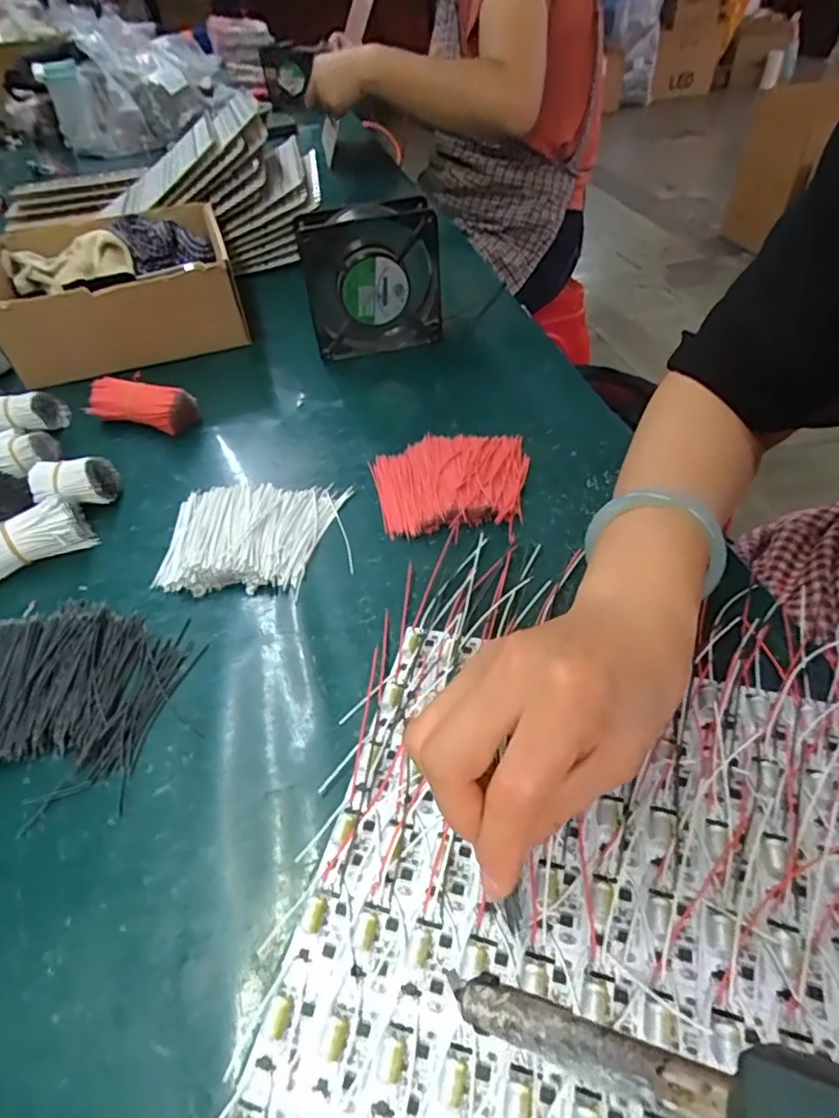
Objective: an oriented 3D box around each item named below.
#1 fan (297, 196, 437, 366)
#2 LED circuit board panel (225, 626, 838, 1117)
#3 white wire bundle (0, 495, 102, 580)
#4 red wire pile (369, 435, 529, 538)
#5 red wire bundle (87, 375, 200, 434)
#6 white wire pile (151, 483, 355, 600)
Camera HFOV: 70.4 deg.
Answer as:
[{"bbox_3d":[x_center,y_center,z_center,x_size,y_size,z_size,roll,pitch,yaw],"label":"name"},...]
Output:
[{"bbox_3d":[-0.041,-0.247,0.541,0.120,0.127,0.040,-11,47,-6],"label":"fan"},{"bbox_3d":[0.093,0.145,0.234,0.277,0.010,0.240,8,48,14],"label":"LED circuit board panel"},{"bbox_3d":[-0.271,-0.008,0.391,0.096,0.037,0.032,-32,52,-24],"label":"white wire bundle"},{"bbox_3d":[0.022,-0.057,0.429,0.111,0.011,0.101,-2,46,3],"label":"red wire pile"},{"bbox_3d":[-0.235,-0.129,0.503,0.089,0.036,0.035,8,48,12],"label":"red wire bundle"},{"bbox_3d":[-0.110,-0.019,0.405,0.121,0.014,0.096,-4,46,1],"label":"white wire pile"}]

